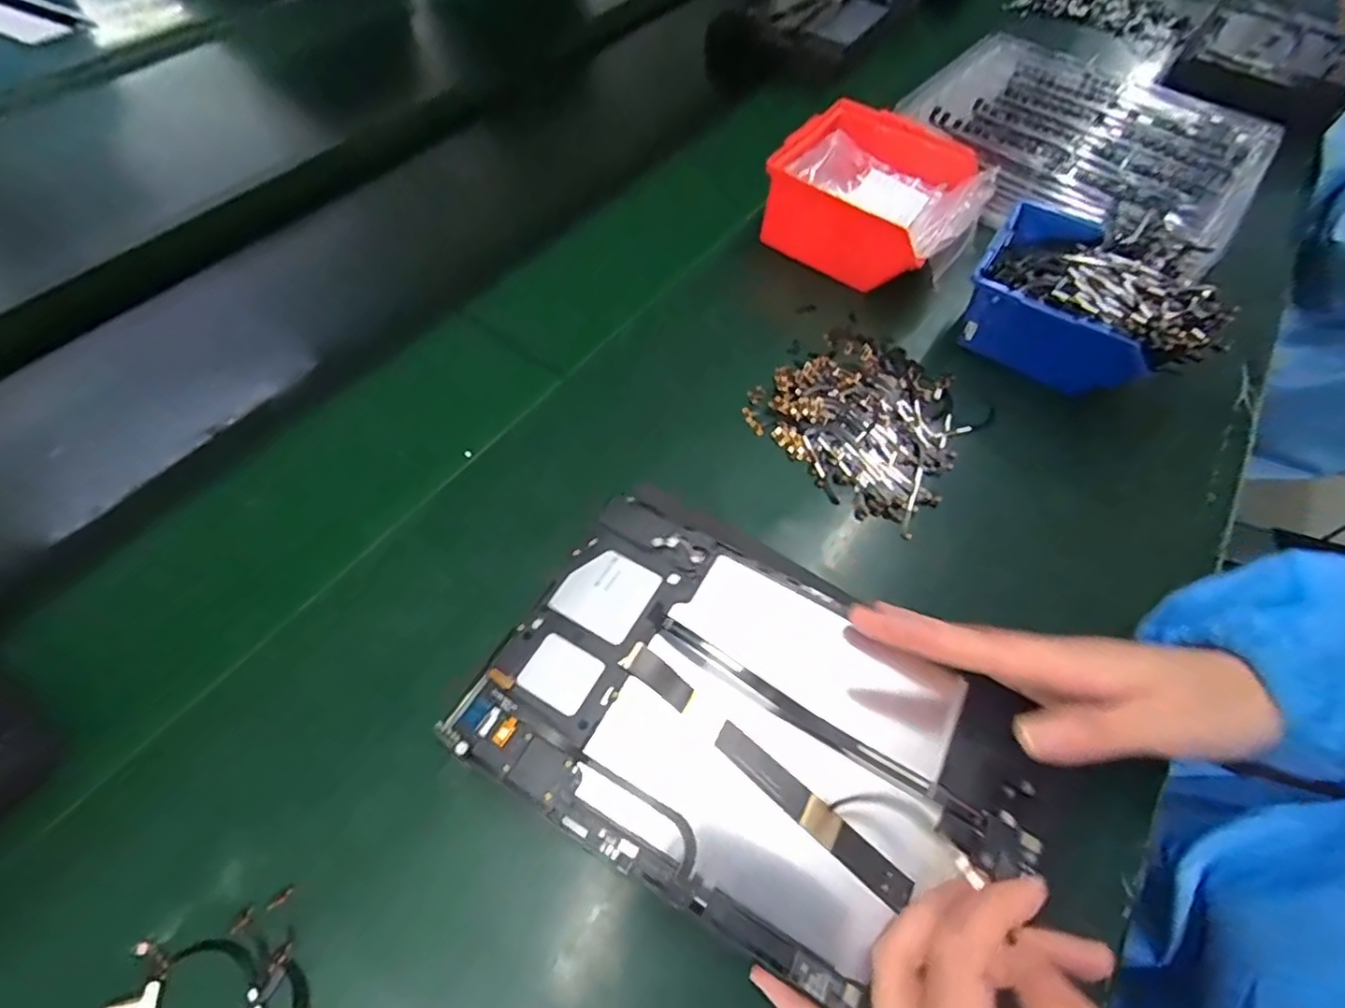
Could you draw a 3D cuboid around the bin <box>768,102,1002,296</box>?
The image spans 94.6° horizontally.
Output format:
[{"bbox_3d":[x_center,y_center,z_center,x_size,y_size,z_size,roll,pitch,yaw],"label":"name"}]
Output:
[{"bbox_3d":[0.162,-0.239,0.499,0.150,0.076,0.126,30,62,16],"label":"bin"}]

